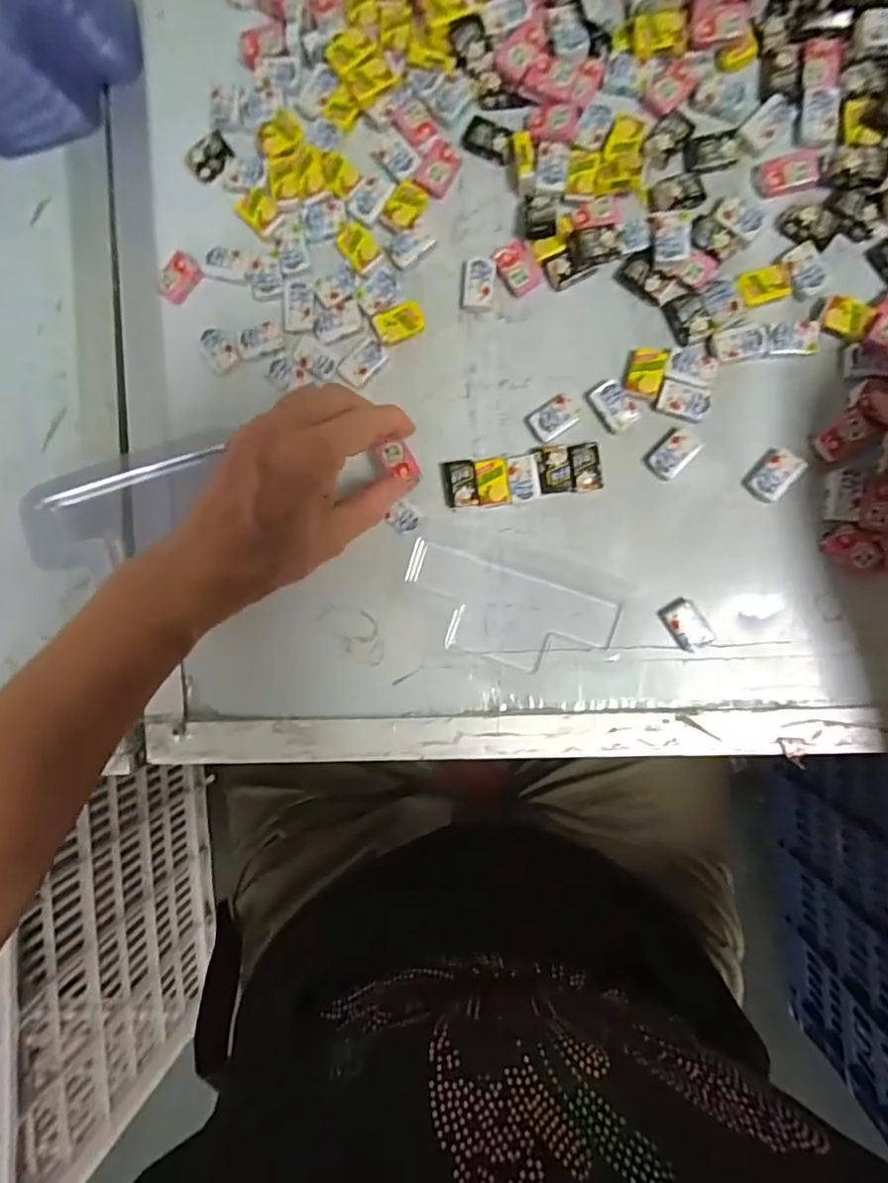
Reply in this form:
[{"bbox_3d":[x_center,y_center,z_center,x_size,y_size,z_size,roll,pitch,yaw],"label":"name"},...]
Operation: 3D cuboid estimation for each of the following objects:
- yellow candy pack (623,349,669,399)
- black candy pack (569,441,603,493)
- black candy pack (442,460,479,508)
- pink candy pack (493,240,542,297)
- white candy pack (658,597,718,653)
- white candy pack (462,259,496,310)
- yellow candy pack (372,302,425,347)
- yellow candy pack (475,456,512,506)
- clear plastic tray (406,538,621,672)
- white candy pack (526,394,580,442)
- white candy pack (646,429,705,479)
[{"bbox_3d":[0.108,-0.118,0.324,0.019,0.004,0.026,14,93,6],"label":"yellow candy pack"},{"bbox_3d":[0.077,-0.067,0.327,0.016,0.004,0.026,-7,90,7],"label":"black candy pack"},{"bbox_3d":[0.010,-0.060,0.336,0.018,0.004,0.026,-8,90,7],"label":"black candy pack"},{"bbox_3d":[0.040,-0.178,0.334,0.018,0.007,0.028,-33,87,6],"label":"pink candy pack"},{"bbox_3d":[0.131,0.018,0.326,0.019,0.007,0.028,-32,87,6],"label":"white candy pack"},{"bbox_3d":[0.019,-0.171,0.336,0.018,0.007,0.025,6,92,7],"label":"white candy pack"},{"bbox_3d":[-0.025,-0.149,0.338,0.027,0.004,0.018,-17,89,7],"label":"yellow candy pack"},{"bbox_3d":[0.027,-0.061,0.335,0.018,0.004,0.026,-3,91,7],"label":"yellow candy pack"},{"bbox_3d":[0.034,0.014,0.338,0.116,0.008,0.050,19,93,6],"label":"clear plastic tray"},{"bbox_3d":[0.060,-0.095,0.332,0.024,0.007,0.019,-35,87,6],"label":"white candy pack"},{"bbox_3d":[0.123,-0.074,0.324,0.019,0.004,0.028,43,95,4],"label":"white candy pack"}]

